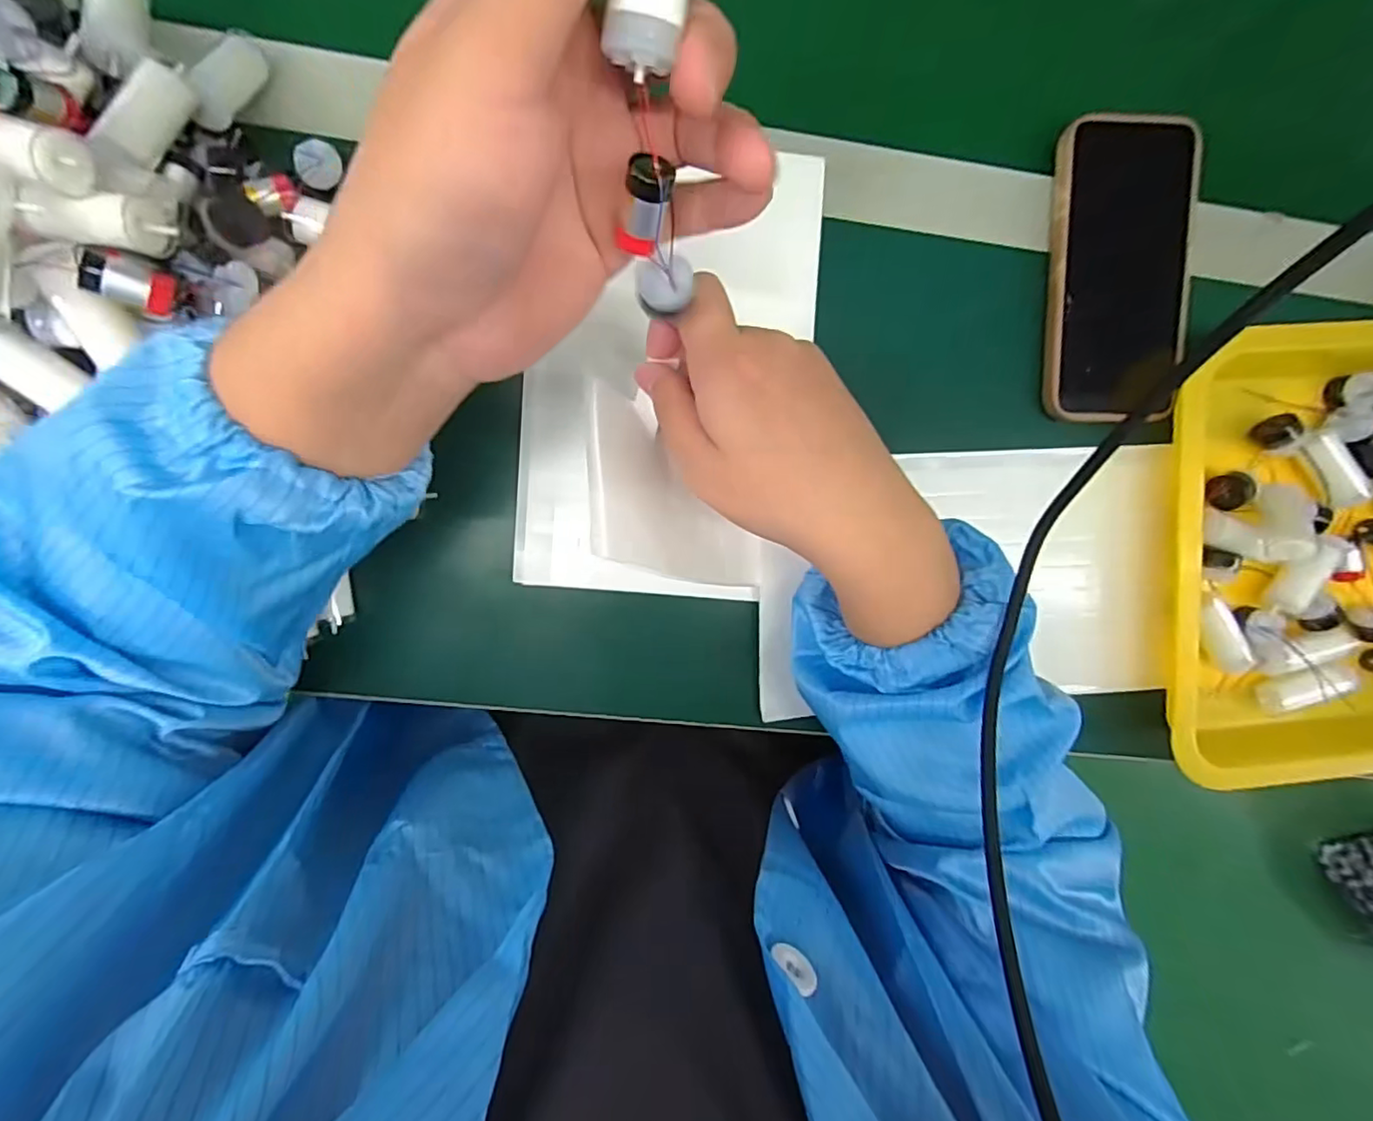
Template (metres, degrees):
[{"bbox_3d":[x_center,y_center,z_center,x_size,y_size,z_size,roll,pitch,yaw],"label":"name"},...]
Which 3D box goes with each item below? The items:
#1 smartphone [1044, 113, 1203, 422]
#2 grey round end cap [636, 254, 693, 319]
[{"bbox_3d":[0.244,-0.161,0.338,0.078,0.016,0.158,0,96,-5],"label":"smartphone"},{"bbox_3d":[-0.008,-0.102,0.221,0.020,0.009,0.019,-6,97,-4],"label":"grey round end cap"}]

